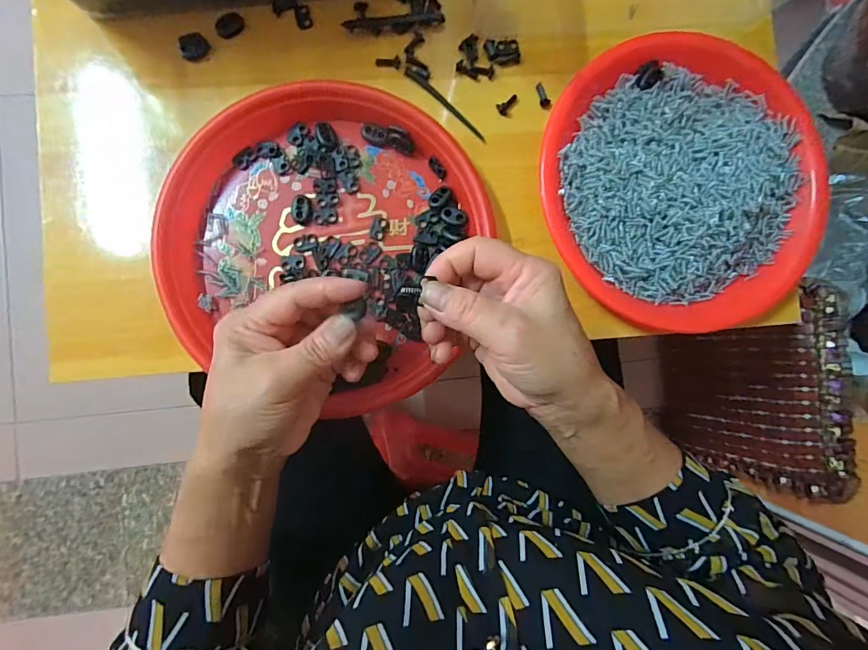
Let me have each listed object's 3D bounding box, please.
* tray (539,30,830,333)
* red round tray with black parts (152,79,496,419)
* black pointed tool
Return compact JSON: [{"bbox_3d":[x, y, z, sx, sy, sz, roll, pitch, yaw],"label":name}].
[{"bbox_3d":[0.194,-0.110,0.339,0.217,0.024,0.223,-12,89,-4],"label":"tray"},{"bbox_3d":[-0.081,-0.068,0.325,0.218,0.029,0.225,0,88,-4],"label":"red round tray with black parts"},{"bbox_3d":[0.010,-0.176,0.347,0.082,0.004,0.008,40,86,-2],"label":"black pointed tool"}]

